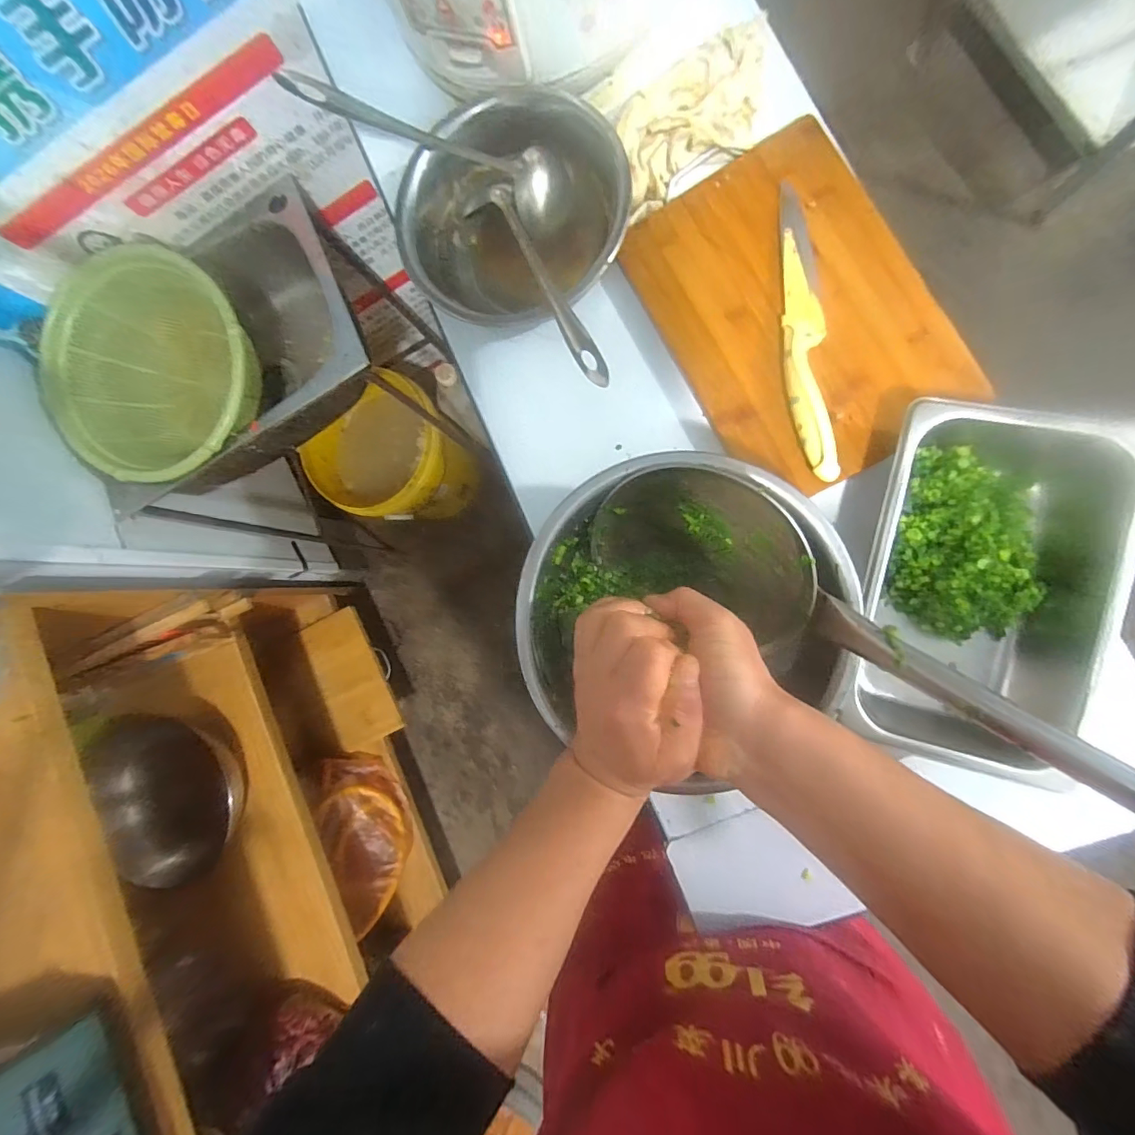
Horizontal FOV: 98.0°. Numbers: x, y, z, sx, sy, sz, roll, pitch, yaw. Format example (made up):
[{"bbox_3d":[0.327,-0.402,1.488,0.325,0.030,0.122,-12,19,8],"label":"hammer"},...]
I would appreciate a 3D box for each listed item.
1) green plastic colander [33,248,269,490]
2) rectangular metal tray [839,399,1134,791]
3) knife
[{"bbox_3d":[-0.587,-0.290,0.739,0.303,0.124,0.327,0,89,9],"label":"green plastic colander"},{"bbox_3d":[0.315,0.007,0.391,0.162,0.092,0.263,14,91,9],"label":"rectangular metal tray"},{"bbox_3d":[0.199,-0.198,0.413,0.036,0.023,0.250,-6,88,9],"label":"knife"}]

